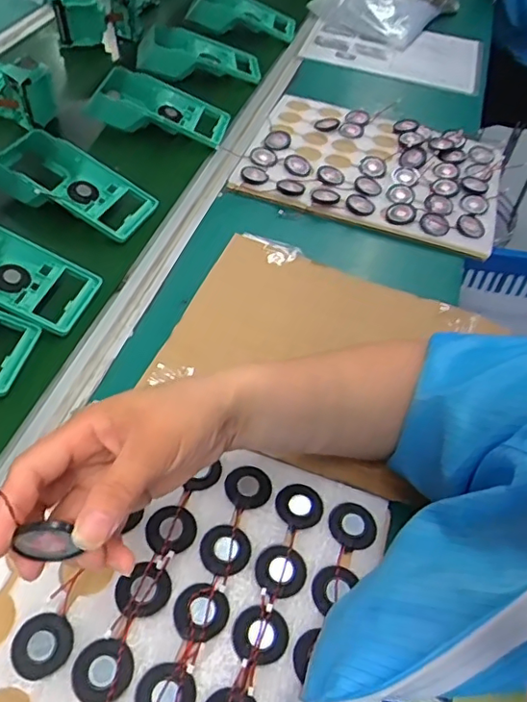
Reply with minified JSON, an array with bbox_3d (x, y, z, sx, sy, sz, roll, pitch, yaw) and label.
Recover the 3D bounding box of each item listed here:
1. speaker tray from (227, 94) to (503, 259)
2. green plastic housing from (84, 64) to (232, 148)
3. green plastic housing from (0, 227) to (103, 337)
[{"bbox_3d":[0.144,-0.247,0.726,0.322,0.017,0.262,16,55,3],"label":"speaker tray"},{"bbox_3d":[-0.140,-0.331,0.757,0.182,0.063,0.088,9,50,2],"label":"green plastic housing"},{"bbox_3d":[-0.267,-0.075,0.550,0.190,0.079,0.087,15,50,7],"label":"green plastic housing"}]

